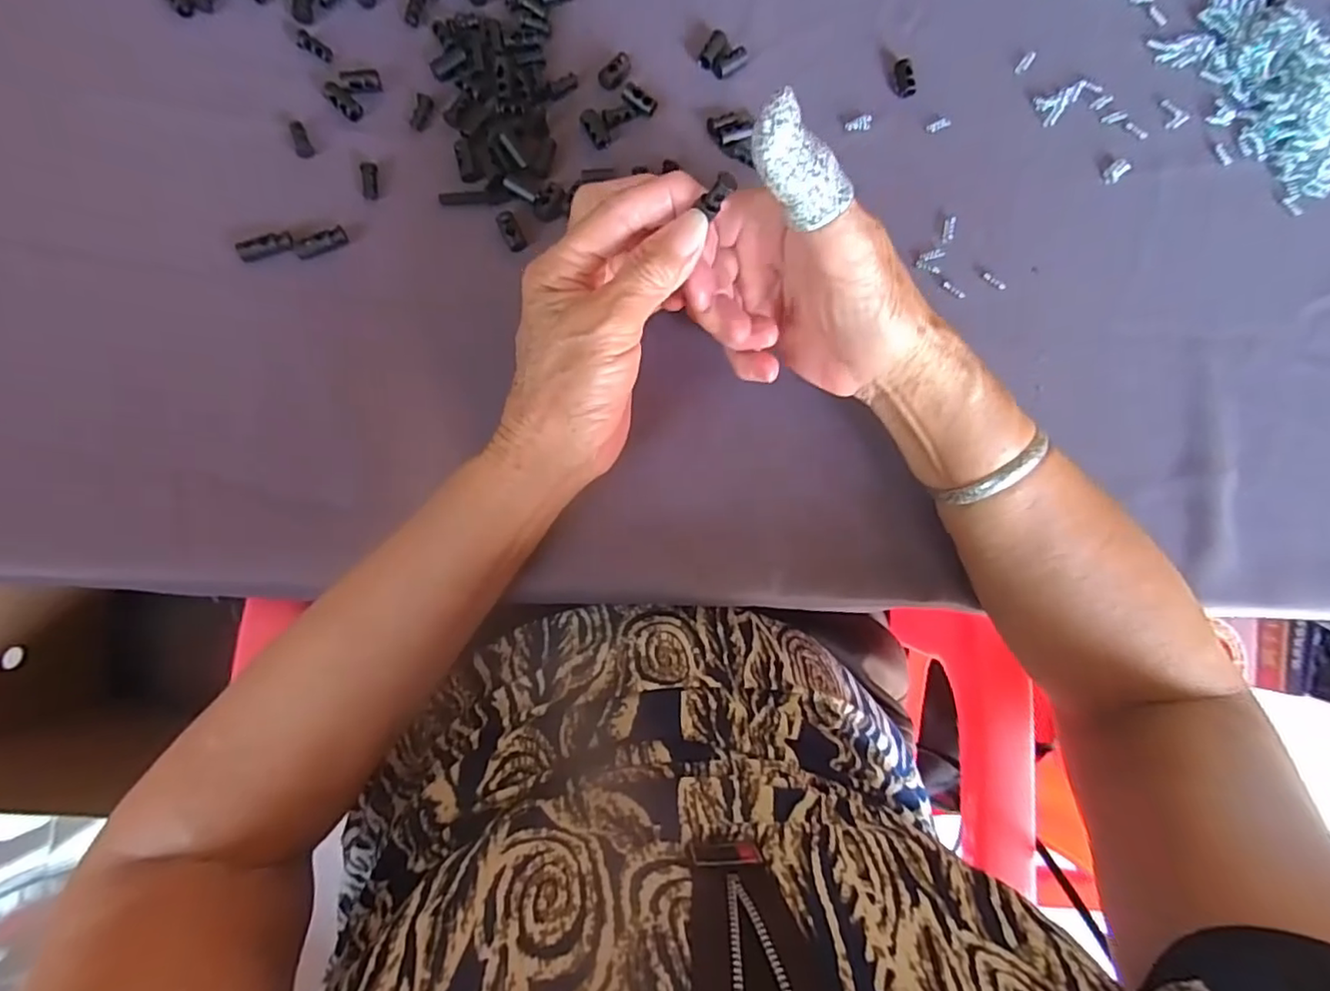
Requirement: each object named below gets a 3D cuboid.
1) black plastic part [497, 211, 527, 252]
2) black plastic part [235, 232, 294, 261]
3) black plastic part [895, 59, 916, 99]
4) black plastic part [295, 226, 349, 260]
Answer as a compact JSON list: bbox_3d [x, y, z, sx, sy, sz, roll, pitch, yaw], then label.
[{"bbox_3d":[-0.078,-0.134,0.310,0.010,0.004,0.022,-26,89,-8],"label":"black plastic part"},{"bbox_3d":[-0.193,-0.121,0.296,0.025,0.004,0.009,-26,89,-8],"label":"black plastic part"},{"bbox_3d":[0.135,-0.234,0.344,0.009,0.005,0.020,-11,87,-7],"label":"black plastic part"},{"bbox_3d":[-0.168,-0.124,0.300,0.024,0.004,0.010,-25,89,-8],"label":"black plastic part"}]

